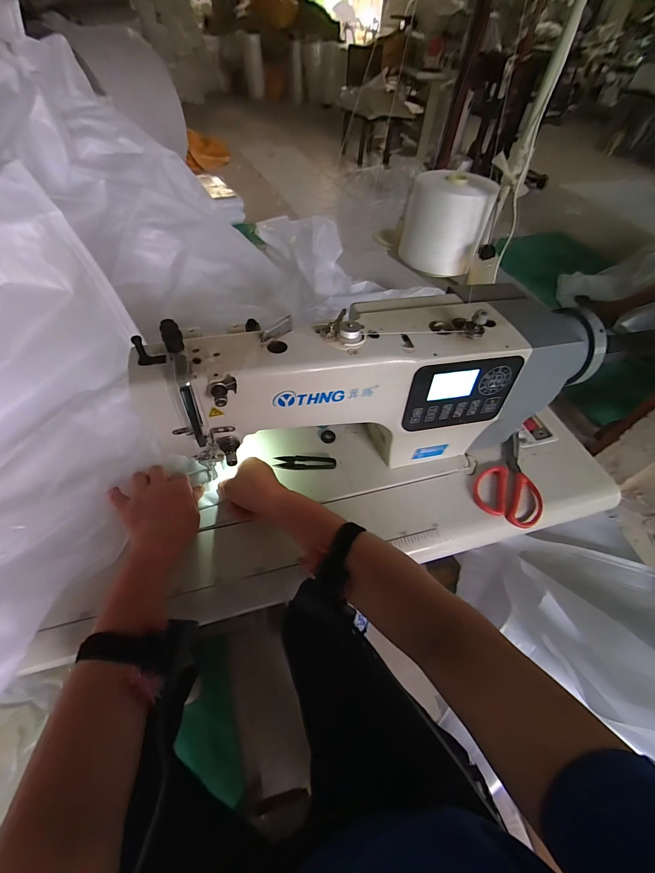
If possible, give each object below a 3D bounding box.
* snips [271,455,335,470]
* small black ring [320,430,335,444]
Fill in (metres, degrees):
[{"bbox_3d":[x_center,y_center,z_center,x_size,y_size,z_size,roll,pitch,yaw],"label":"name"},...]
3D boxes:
[{"bbox_3d":[-0.035,0.041,0.557,0.097,0.006,0.027,0,53,-6],"label":"snips"},{"bbox_3d":[0.002,0.001,0.591,0.024,0.006,0.025,3,53,-4],"label":"small black ring"}]

